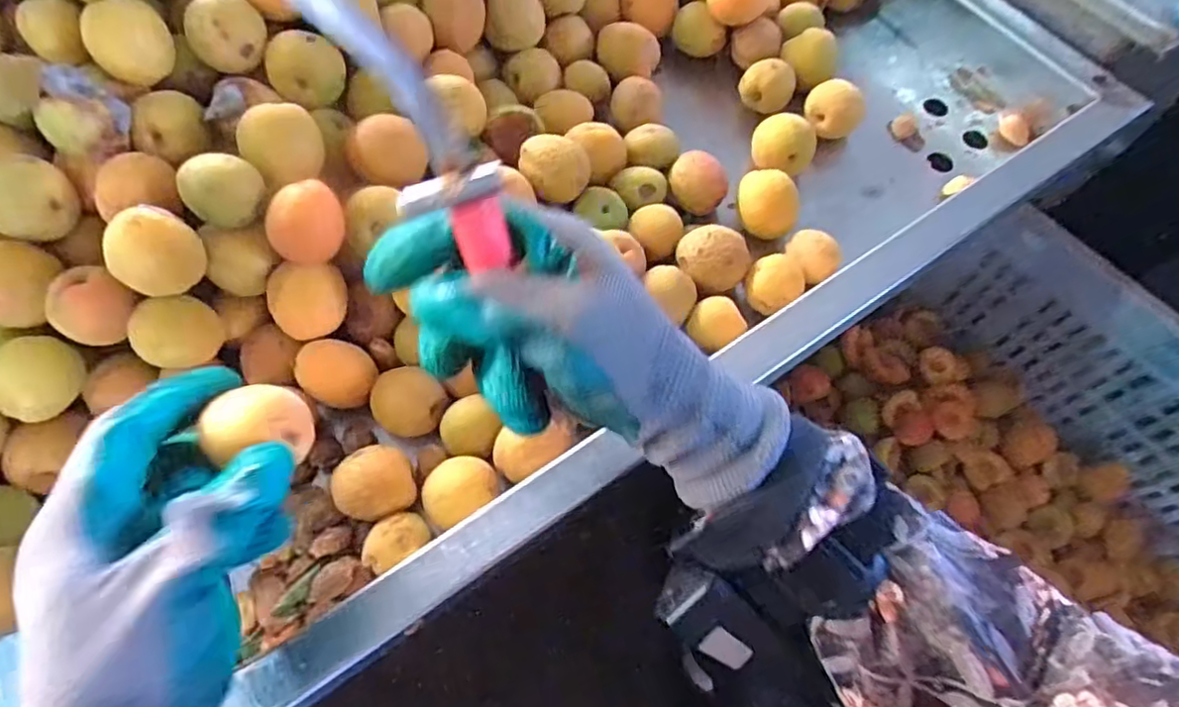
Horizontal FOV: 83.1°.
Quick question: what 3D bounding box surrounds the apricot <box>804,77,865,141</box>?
[{"bbox_3d":[0.177,-0.176,0.485,0.040,0.039,0.037,1,63,-2],"label":"apricot"}]

